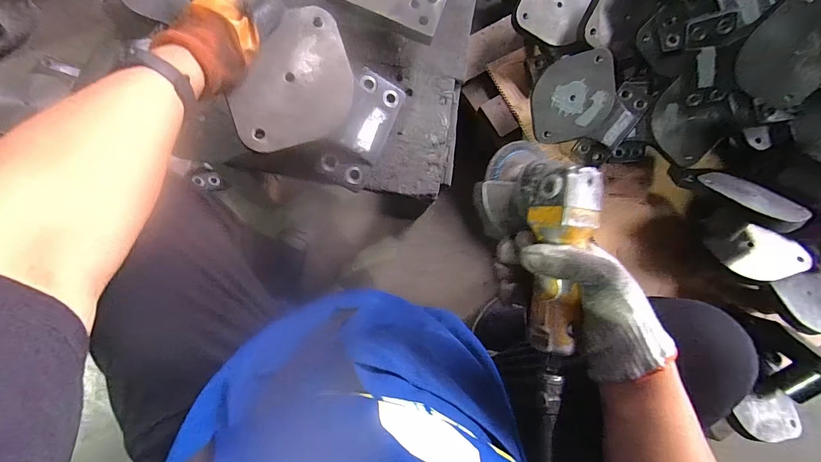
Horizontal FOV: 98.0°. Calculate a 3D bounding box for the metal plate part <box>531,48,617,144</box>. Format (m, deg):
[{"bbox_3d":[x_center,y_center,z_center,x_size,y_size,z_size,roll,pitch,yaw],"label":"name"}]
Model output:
[{"bbox_3d":[0.291,-0.236,0.641,0.135,0.011,0.142,-7,110,13],"label":"metal plate part"}]

